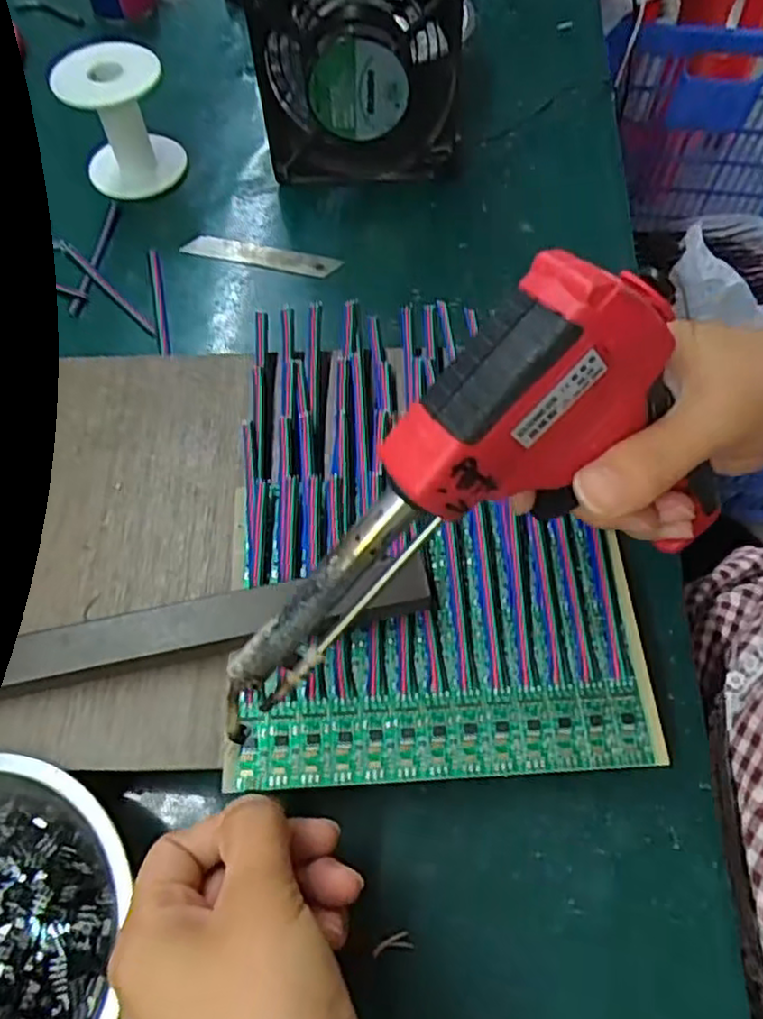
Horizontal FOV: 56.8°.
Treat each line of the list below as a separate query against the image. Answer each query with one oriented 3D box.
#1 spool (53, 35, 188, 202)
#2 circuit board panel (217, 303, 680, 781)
[{"bbox_3d":[-0.169,-0.253,0.461,0.066,0.071,0.059,-20,62,-12],"label":"spool"},{"bbox_3d":[0.019,0.000,0.314,0.162,0.012,0.224,-4,65,0],"label":"circuit board panel"}]

